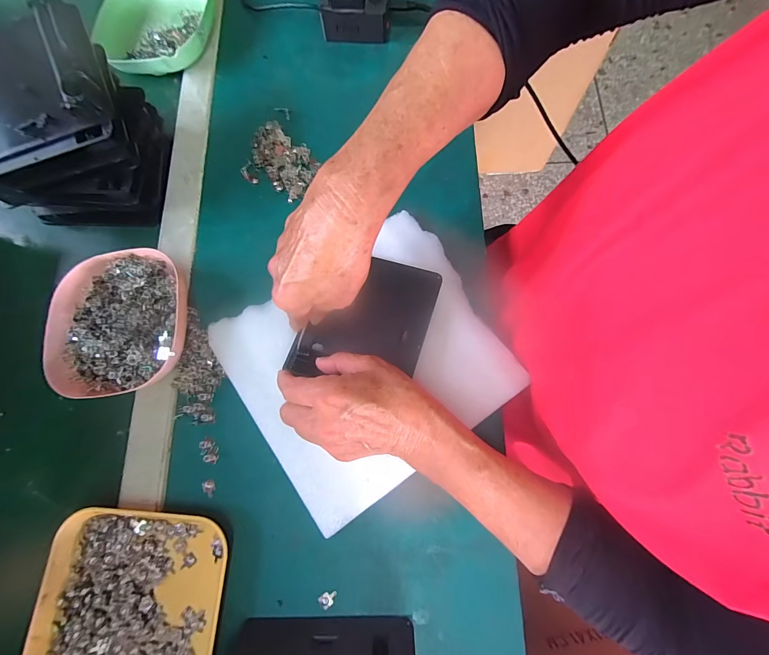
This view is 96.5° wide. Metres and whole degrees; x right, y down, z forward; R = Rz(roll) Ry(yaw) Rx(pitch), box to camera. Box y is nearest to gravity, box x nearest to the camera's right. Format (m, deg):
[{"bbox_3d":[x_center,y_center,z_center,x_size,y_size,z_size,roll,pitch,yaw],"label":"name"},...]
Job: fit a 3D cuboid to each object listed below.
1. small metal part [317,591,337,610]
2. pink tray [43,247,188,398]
[{"bbox_3d":[-0.046,0.222,0.280,0.015,0.004,0.010,-36,79,-9],"label":"small metal part"},{"bbox_3d":[-0.255,-0.006,0.322,0.135,0.028,0.133,-8,77,-3],"label":"pink tray"}]

